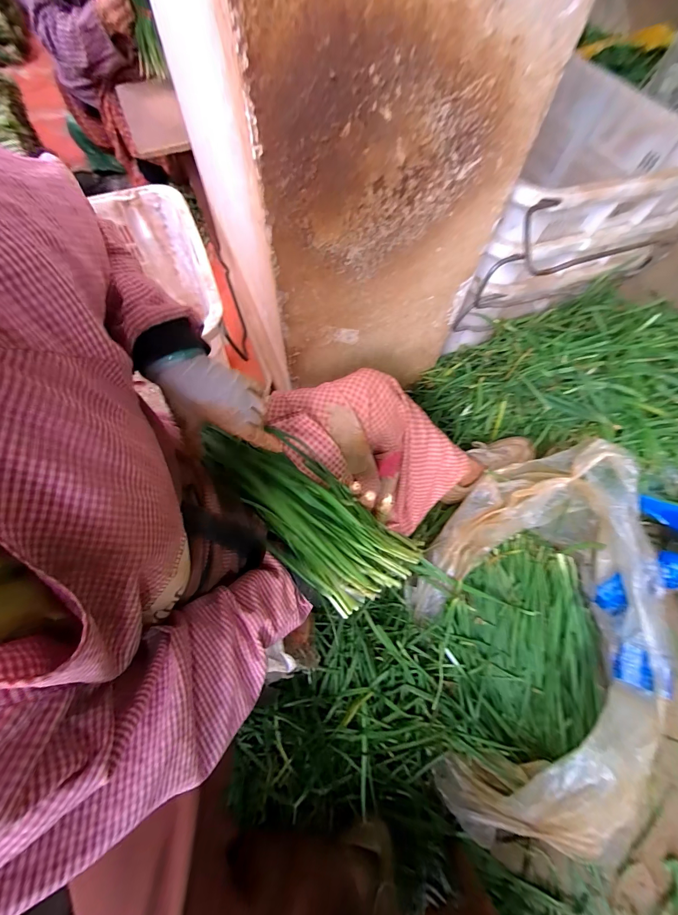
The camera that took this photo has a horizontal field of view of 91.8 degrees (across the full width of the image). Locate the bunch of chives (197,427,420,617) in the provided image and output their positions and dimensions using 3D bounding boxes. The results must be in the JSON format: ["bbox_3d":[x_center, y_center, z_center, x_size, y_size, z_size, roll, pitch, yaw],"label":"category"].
[{"bbox_3d":[-0.055,0.059,0.419,0.307,0.051,0.117,37,73,25],"label":"bunch of chives"}]

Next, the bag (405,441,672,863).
[{"bbox_3d":[0.359,0.312,0.576,0.456,0.237,0.582,-13,66,-8],"label":"bag"}]

